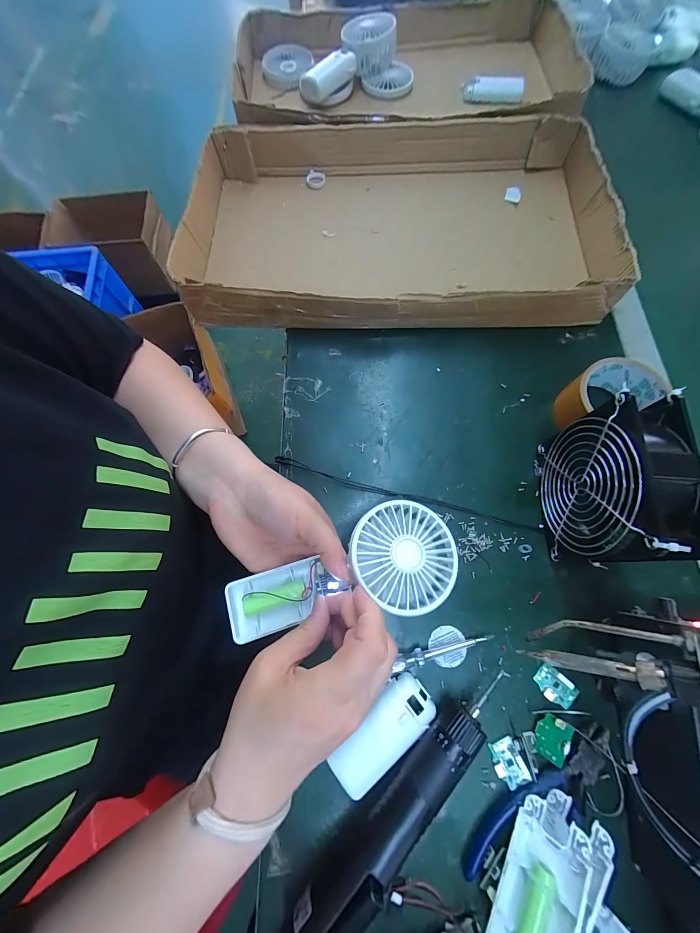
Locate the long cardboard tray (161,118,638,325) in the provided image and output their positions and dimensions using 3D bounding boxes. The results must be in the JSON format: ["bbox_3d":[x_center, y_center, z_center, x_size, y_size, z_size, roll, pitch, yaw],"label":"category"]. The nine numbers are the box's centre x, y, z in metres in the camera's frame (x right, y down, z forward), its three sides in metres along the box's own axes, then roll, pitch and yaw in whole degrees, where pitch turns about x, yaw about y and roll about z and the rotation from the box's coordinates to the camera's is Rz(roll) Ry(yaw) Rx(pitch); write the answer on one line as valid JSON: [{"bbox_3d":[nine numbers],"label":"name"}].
[{"bbox_3d":[0.056,-0.323,0.420,0.534,0.063,0.309,-1,72,1],"label":"long cardboard tray"}]

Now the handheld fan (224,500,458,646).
[{"bbox_3d":[-0.005,0.087,0.258,0.184,0.035,0.083,-16,73,-2],"label":"handheld fan"}]

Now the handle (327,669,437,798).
[{"bbox_3d":[0.028,0.222,0.264,0.093,0.017,0.039,-42,76,-11],"label":"handle"}]

